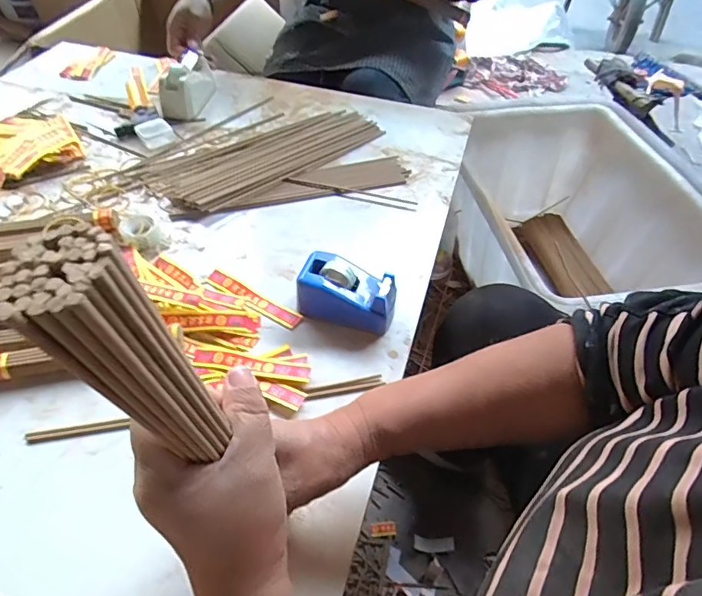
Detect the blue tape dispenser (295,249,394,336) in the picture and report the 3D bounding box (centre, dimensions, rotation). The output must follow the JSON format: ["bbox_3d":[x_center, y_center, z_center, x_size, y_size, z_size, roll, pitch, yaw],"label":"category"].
[{"bbox_3d":[-0.002,-0.006,0.498,0.098,0.054,0.052,14,51,9],"label":"blue tape dispenser"}]

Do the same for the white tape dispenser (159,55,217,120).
[{"bbox_3d":[-0.262,-0.344,0.769,0.058,0.058,0.125,10,50,6],"label":"white tape dispenser"}]

